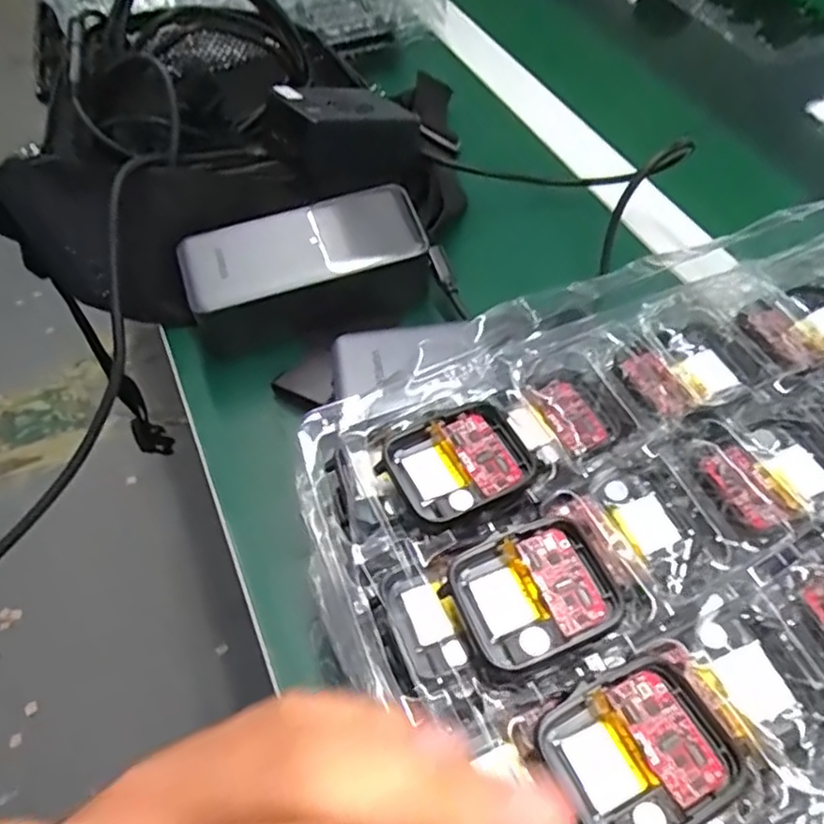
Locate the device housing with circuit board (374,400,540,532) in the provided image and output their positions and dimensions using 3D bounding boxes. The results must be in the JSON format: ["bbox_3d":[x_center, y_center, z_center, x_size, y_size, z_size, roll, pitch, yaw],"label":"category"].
[{"bbox_3d":[0.017,0.017,0.224,0.046,0.009,0.038,-21,56,-15],"label":"device housing with circuit board"}]

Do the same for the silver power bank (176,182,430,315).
[{"bbox_3d":[-0.057,-0.089,0.377,0.133,0.025,0.051,-14,54,-10],"label":"silver power bank"}]

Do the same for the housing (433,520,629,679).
[{"bbox_3d":[0.035,0.052,0.197,0.042,0.008,0.037,-20,56,-14],"label":"housing"}]

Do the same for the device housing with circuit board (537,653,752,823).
[{"bbox_3d":[0.057,0.084,0.170,0.042,0.007,0.037,-20,56,-14],"label":"device housing with circuit board"}]

